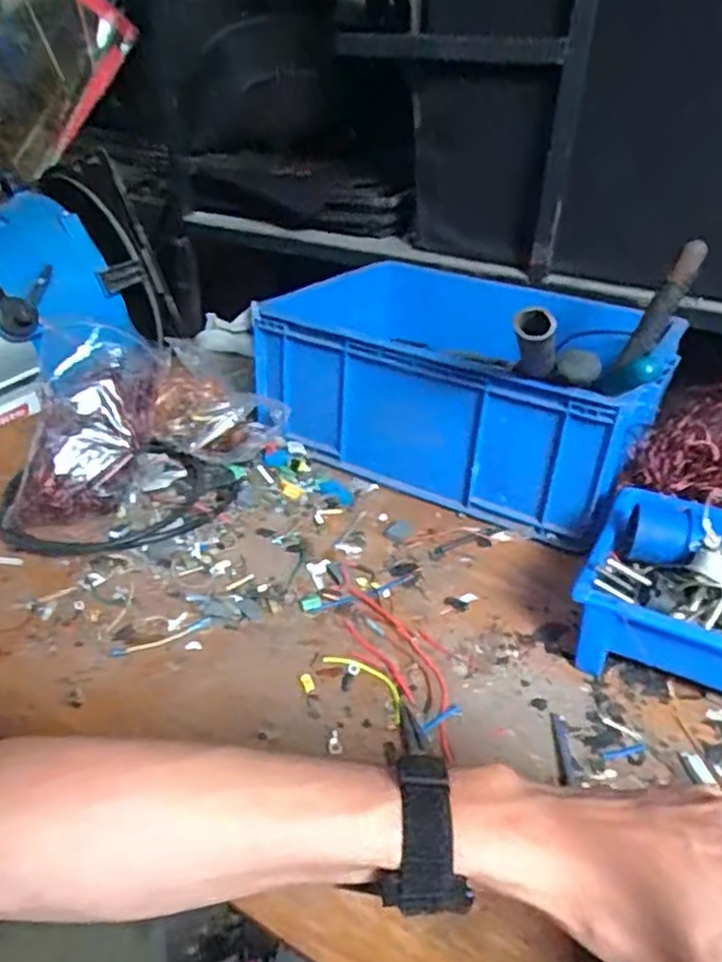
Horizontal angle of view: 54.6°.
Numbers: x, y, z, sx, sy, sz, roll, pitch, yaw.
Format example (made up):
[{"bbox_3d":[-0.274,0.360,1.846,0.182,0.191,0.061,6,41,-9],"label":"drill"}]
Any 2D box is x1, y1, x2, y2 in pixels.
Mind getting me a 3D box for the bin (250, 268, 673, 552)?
[{"bbox_3d":[0.135,-0.151,0.983,0.502,0.193,0.418,17,33,21],"label":"bin"}]

